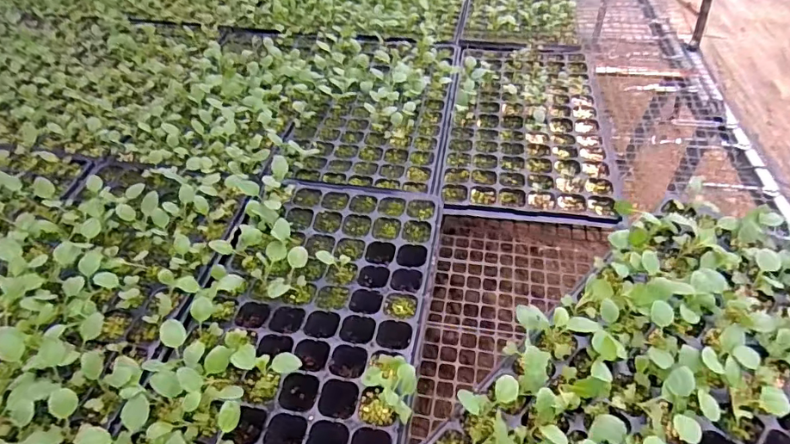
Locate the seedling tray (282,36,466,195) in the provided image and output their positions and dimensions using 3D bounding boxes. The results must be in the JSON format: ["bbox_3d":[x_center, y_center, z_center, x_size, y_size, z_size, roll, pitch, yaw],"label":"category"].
[{"bbox_3d":[-0.036,-0.231,0.926,0.282,0.049,0.475,6,48,7],"label":"seedling tray"}]

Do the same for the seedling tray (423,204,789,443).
[{"bbox_3d":[0.285,0.134,0.489,0.275,0.085,0.502,33,56,28],"label":"seedling tray"}]

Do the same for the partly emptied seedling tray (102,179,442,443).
[{"bbox_3d":[-0.115,0.120,0.557,0.285,0.087,0.544,6,45,7],"label":"partly emptied seedling tray"}]

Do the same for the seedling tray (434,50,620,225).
[{"bbox_3d":[0.239,-0.195,0.890,0.268,0.060,0.511,6,45,7],"label":"seedling tray"}]

